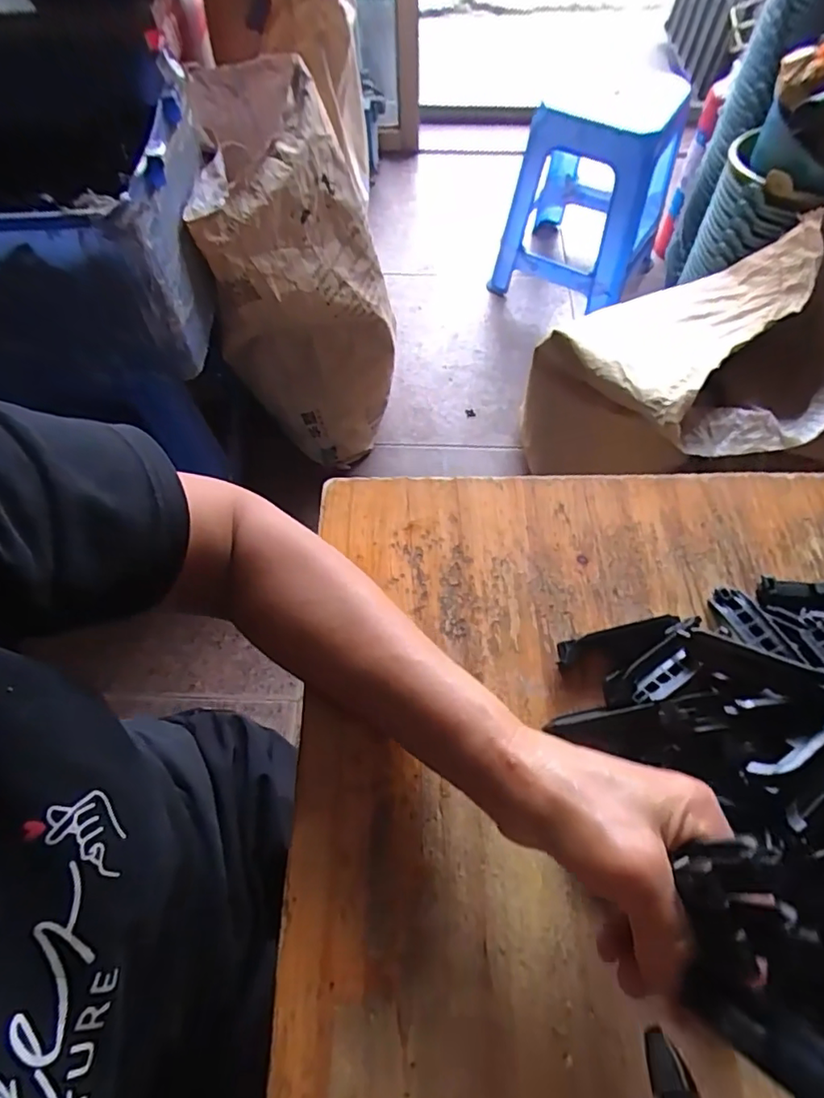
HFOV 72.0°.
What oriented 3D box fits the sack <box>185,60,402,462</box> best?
[{"bbox_3d":[-0.228,-0.472,1.058,0.260,0.630,0.309,31,76,26],"label":"sack"}]

